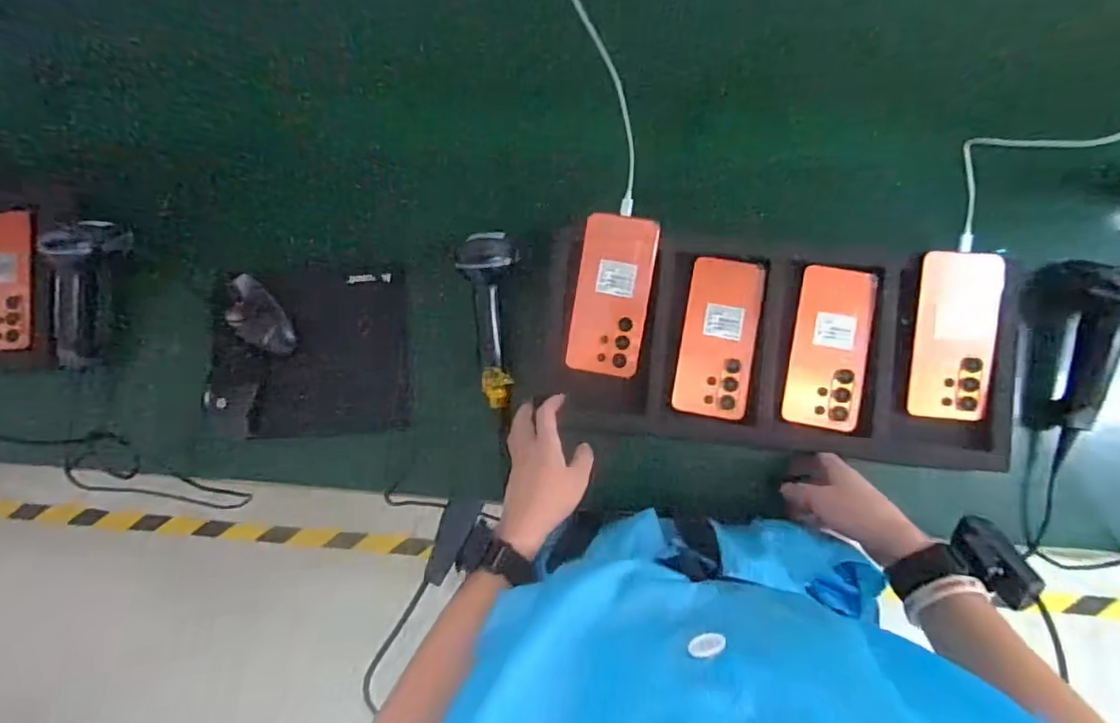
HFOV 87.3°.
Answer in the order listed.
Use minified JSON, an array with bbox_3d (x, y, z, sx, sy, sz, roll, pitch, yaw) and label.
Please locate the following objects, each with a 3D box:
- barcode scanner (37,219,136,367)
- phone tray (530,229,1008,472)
[{"bbox_3d":[-0.560,-0.080,0.686,0.062,0.059,0.176,15,100,6],"label":"barcode scanner"},{"bbox_3d":[0.226,-0.017,0.621,0.476,0.033,0.213,5,83,5],"label":"phone tray"}]

